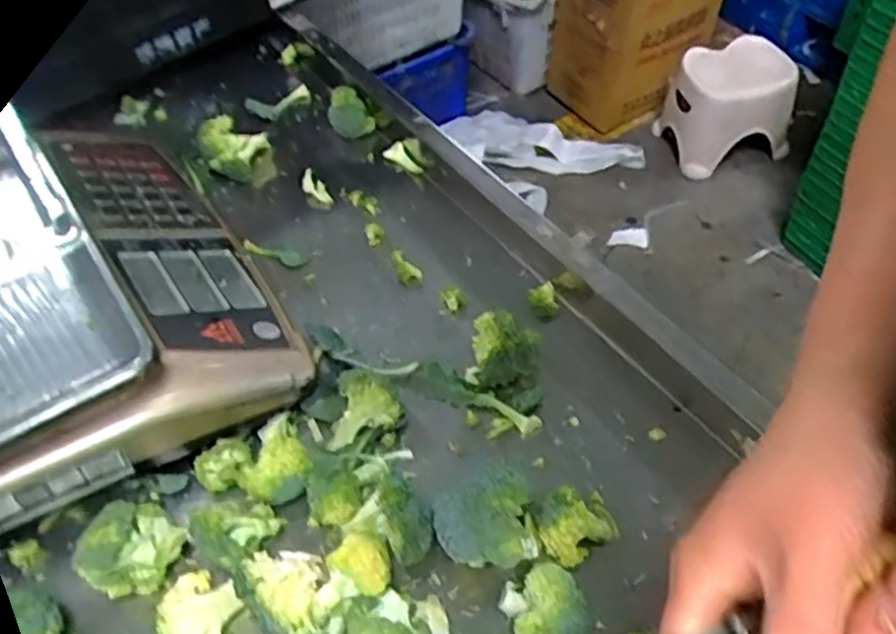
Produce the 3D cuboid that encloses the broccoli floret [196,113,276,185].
[{"bbox_3d":[-0.194,-0.152,0.687,0.063,0.042,0.055,-15,52,-10],"label":"broccoli floret"}]

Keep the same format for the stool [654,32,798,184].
[{"bbox_3d":[0.633,-0.490,1.754,0.304,0.214,0.224,-16,52,-11],"label":"stool"}]

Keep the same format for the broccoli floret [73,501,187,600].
[{"bbox_3d":[-0.185,0.138,0.445,0.039,0.051,0.053,34,60,26],"label":"broccoli floret"}]

